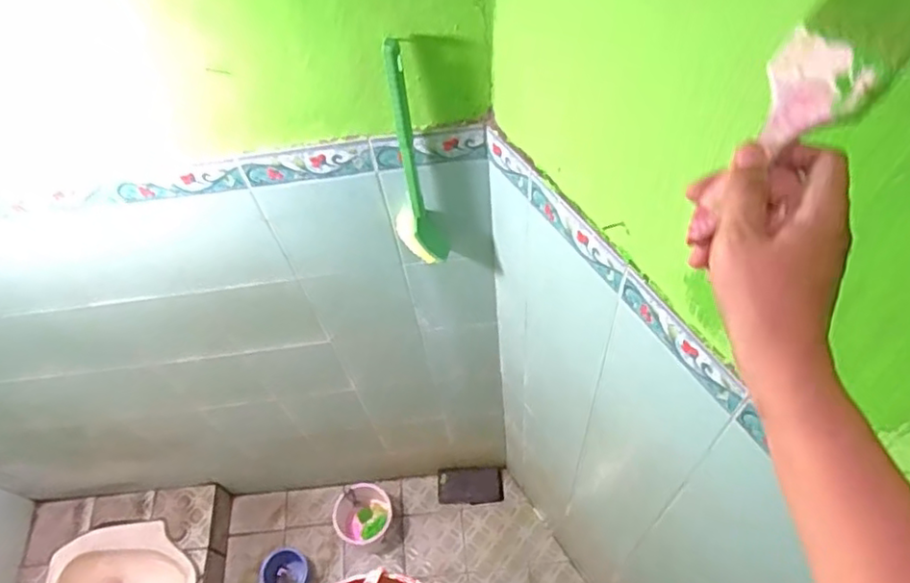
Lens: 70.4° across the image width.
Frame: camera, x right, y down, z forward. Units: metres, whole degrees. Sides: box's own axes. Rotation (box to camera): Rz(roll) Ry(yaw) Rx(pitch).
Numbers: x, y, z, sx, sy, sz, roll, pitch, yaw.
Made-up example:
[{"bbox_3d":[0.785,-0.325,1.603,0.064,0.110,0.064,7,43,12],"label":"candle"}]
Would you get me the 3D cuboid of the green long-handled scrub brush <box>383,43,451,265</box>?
[{"bbox_3d":[-0.068,-0.186,0.968,0.078,0.402,0.072,-12,58,-3],"label":"green long-handled scrub brush"}]

